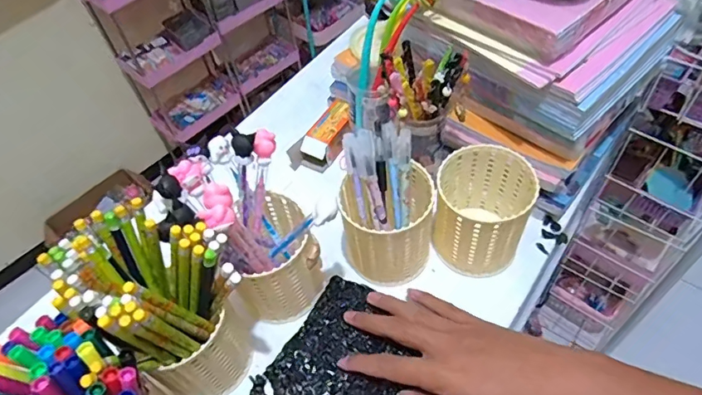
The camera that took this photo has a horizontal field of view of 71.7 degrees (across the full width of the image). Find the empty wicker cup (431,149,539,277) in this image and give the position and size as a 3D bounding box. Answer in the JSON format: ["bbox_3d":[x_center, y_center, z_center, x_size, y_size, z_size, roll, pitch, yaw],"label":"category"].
[{"bbox_3d":[0.117,0.014,0.456,0.072,0.098,0.081,2,54,6],"label":"empty wicker cup"}]

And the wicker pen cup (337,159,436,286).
[{"bbox_3d":[0.032,0.031,0.453,0.077,0.100,0.075,-2,53,3],"label":"wicker pen cup"}]

